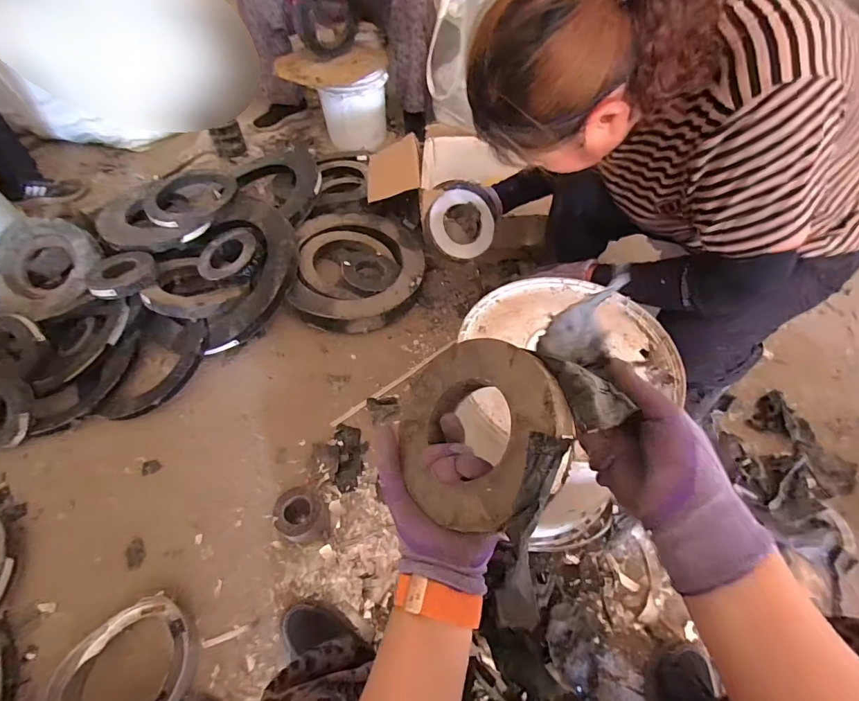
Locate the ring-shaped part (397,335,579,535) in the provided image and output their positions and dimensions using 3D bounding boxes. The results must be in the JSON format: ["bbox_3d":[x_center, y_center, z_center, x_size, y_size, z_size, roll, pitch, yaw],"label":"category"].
[{"bbox_3d":[0.039,0.063,0.335,0.141,0.029,0.146,-20,59,37],"label":"ring-shaped part"}]

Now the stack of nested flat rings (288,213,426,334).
[{"bbox_3d":[-0.184,-0.221,1.126,0.338,0.088,0.391,-4,54,-2],"label":"stack of nested flat rings"}]

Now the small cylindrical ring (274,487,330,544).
[{"bbox_3d":[-0.230,0.302,0.763,0.086,0.068,0.095,-29,59,-17],"label":"small cylindrical ring"}]

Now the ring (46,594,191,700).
[{"bbox_3d":[-0.483,0.497,0.657,0.185,0.046,0.185,0,54,1],"label":"ring"}]

